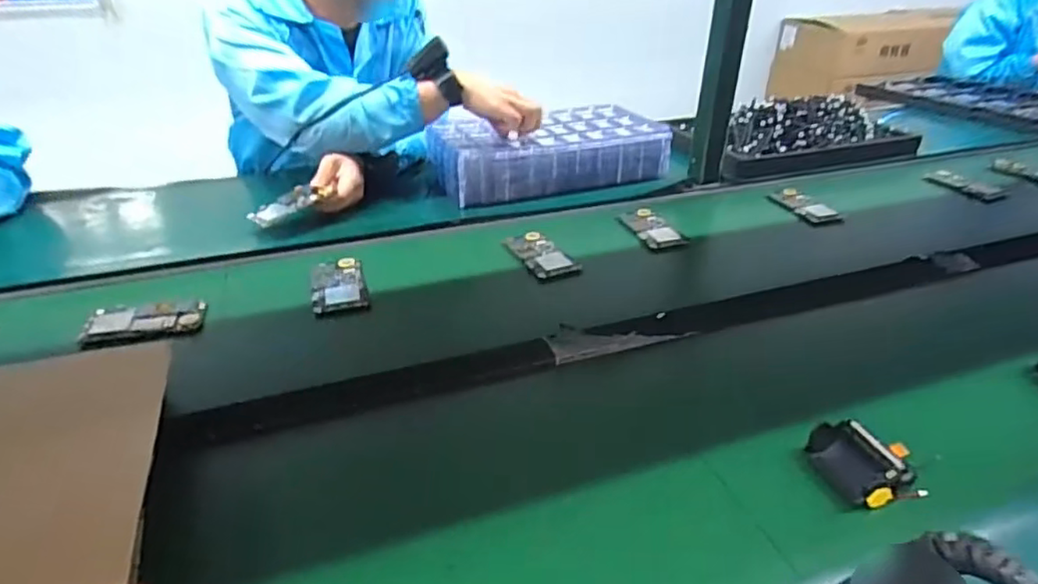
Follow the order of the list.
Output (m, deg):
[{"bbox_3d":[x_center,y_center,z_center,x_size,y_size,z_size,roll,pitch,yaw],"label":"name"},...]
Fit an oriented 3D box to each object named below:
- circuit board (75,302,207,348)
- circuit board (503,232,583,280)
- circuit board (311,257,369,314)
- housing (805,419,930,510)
[{"bbox_3d":[-0.426,0.031,0.711,0.121,0.006,0.063,-5,33,-9],"label":"circuit board"},{"bbox_3d":[0.028,-0.056,0.864,0.063,0.007,0.122,-15,36,-24],"label":"circuit board"},{"bbox_3d":[-0.229,-0.011,0.790,0.064,0.014,0.112,-9,34,-16],"label":"circuit board"},{"bbox_3d":[0.293,0.143,0.529,0.068,0.037,0.073,-9,34,-16],"label":"housing"}]

